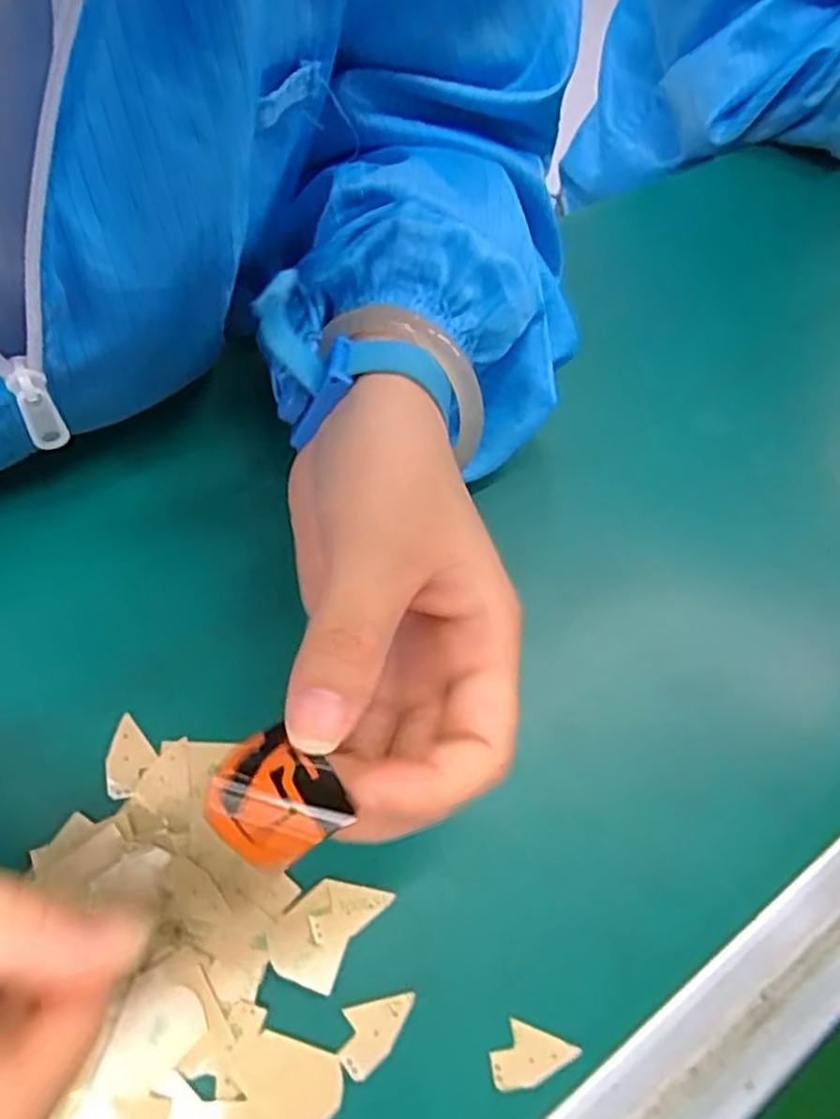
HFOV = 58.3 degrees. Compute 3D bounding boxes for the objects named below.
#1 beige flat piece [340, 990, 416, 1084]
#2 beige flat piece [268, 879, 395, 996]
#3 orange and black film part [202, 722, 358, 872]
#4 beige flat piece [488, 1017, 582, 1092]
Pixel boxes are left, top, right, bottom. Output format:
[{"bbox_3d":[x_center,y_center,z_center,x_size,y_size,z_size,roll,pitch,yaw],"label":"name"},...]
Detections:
[{"bbox_3d":[-0.012,0.141,0.223,0.023,0.004,0.018,-10,61,-8],"label":"beige flat piece"},{"bbox_3d":[-0.029,0.113,0.233,0.024,0.004,0.036,38,56,6],"label":"beige flat piece"},{"bbox_3d":[-0.032,0.051,0.160,0.024,0.004,0.027,-37,68,-20],"label":"orange and black film part"},{"bbox_3d":[0.034,0.151,0.224,0.024,0.004,0.018,20,62,9],"label":"beige flat piece"}]

